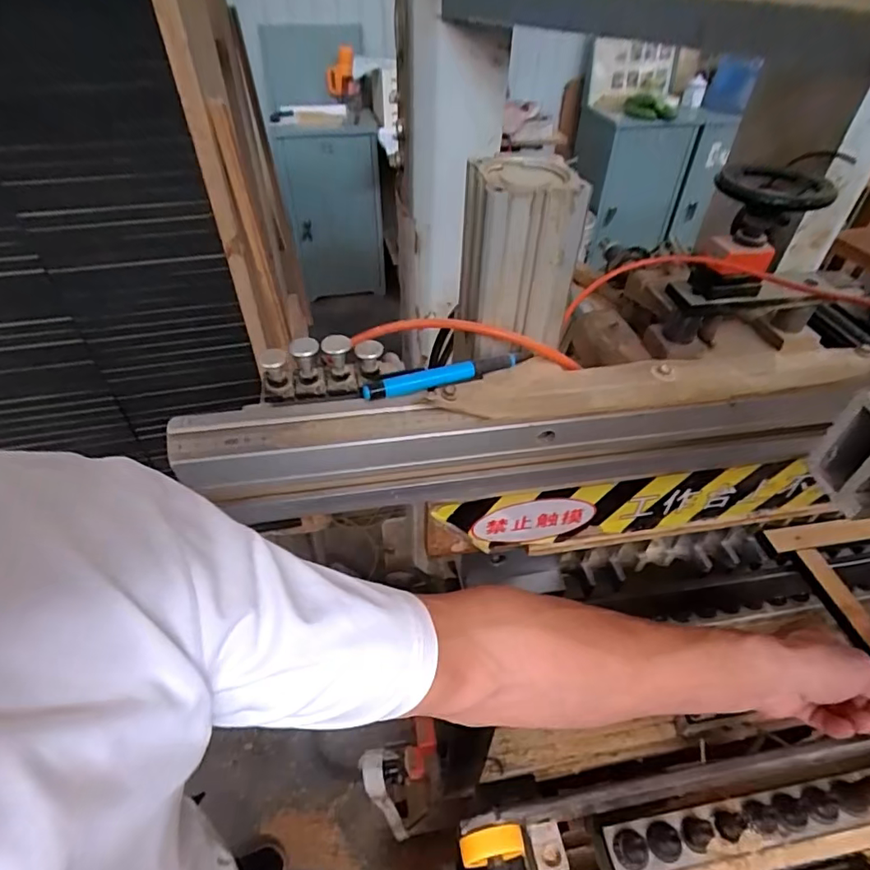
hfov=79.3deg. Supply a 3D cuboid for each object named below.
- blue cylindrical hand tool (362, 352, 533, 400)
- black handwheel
[{"bbox_3d":[0.012,-0.043,0.370,0.126,0.014,0.013,-15,47,-16],"label":"blue cylindrical hand tool"},{"bbox_3d":[0.372,-0.256,0.603,0.105,0.074,0.087,3,44,2],"label":"black handwheel"}]

